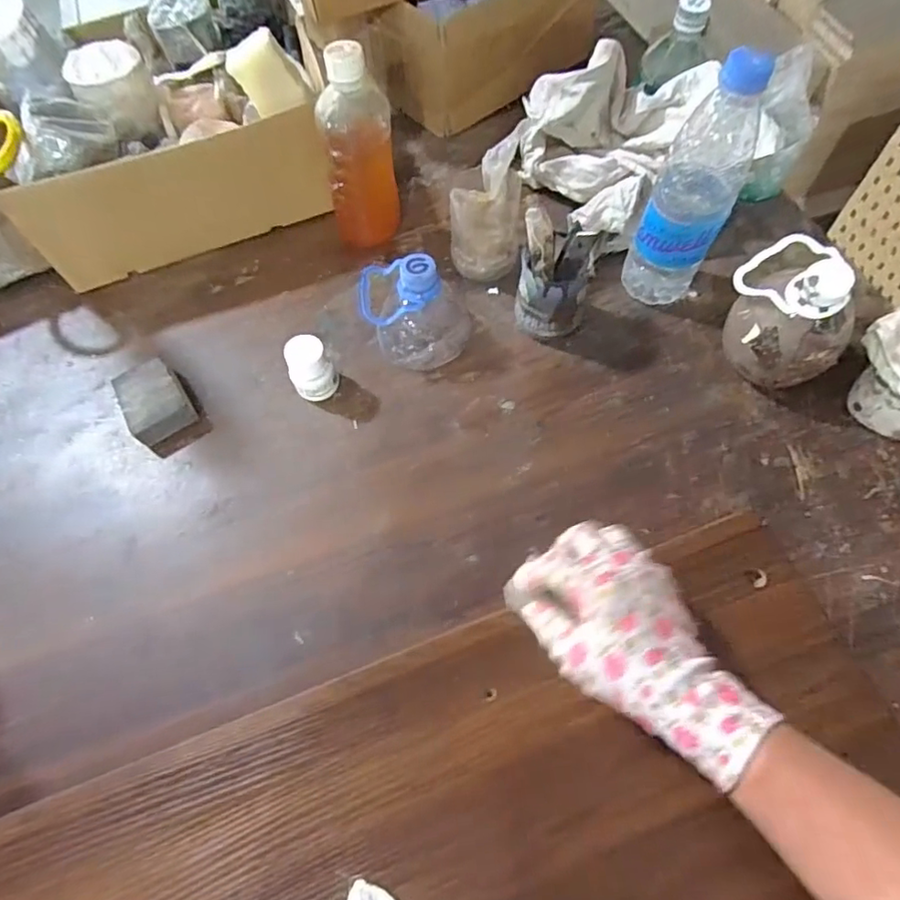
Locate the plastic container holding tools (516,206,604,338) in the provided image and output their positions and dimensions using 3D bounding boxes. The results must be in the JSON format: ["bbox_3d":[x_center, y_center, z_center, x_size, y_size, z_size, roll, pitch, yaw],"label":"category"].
[{"bbox_3d":[0.094,-0.154,0.510,0.065,0.092,0.065,9,64,7],"label":"plastic container holding tools"}]

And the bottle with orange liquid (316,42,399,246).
[{"bbox_3d":[-0.082,-0.264,0.508,0.063,0.156,0.049,-9,64,-2],"label":"bottle with orange liquid"}]

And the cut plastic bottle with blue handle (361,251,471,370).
[{"bbox_3d":[-0.031,-0.131,0.515,0.096,0.084,0.080,-4,63,1],"label":"cut plastic bottle with blue handle"}]

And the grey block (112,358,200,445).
[{"bbox_3d":[-0.271,-0.046,0.516,0.054,0.032,0.069,-32,66,-12],"label":"grey block"}]

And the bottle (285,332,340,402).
[{"bbox_3d":[-0.123,-0.072,0.501,0.040,0.053,0.034,-23,64,-9],"label":"bottle"}]

